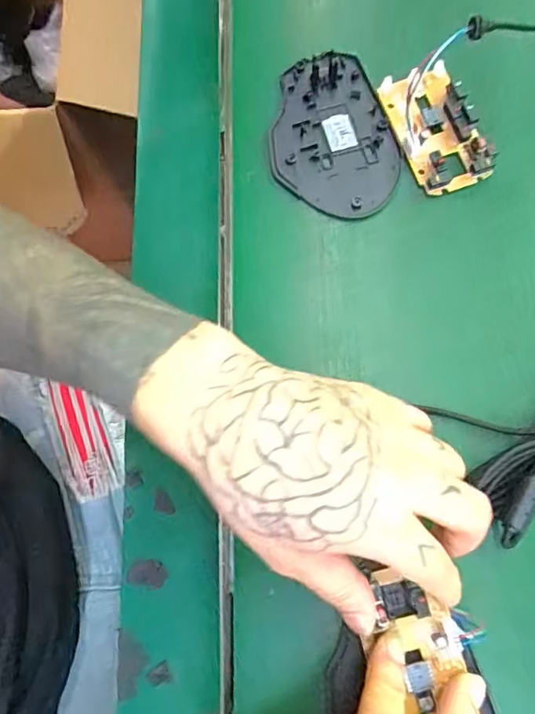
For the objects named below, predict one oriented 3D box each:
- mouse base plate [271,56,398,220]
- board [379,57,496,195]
[{"bbox_3d":[0.037,-0.134,0.320,0.072,0.006,0.107,-11,76,0],"label":"mouse base plate"},{"bbox_3d":[0.100,-0.137,0.313,0.044,0.016,0.079,-20,76,-2],"label":"board"}]

